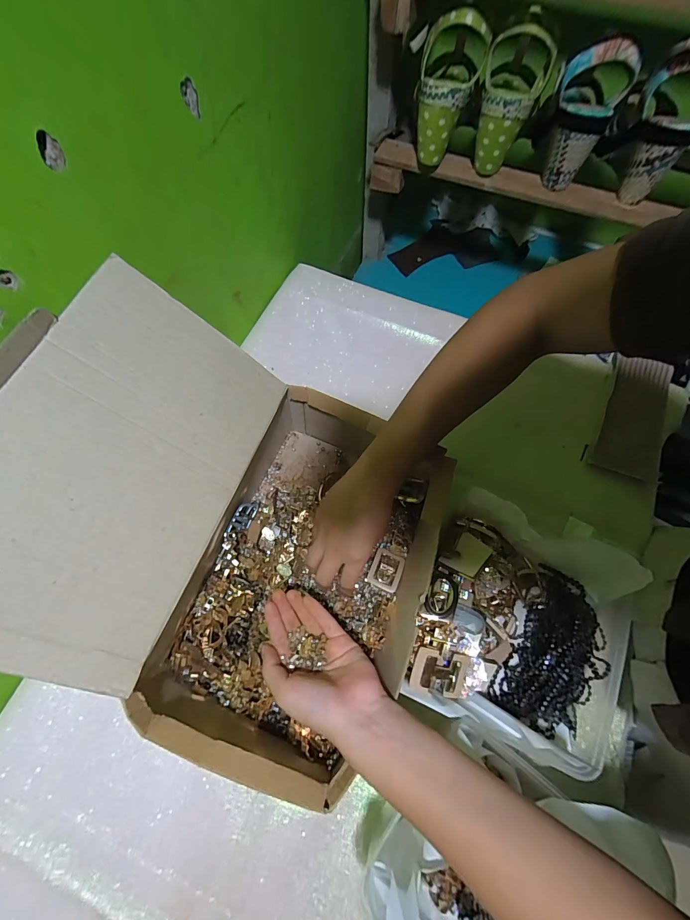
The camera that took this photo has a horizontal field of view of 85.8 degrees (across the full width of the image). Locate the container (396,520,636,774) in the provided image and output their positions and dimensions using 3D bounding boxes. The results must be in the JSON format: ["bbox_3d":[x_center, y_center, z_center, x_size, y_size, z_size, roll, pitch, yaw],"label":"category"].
[{"bbox_3d":[0.177,0.177,0.389,0.208,0.076,0.182,22,70,6],"label":"container"}]

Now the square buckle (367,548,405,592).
[{"bbox_3d":[0.048,0.127,0.429,0.035,0.007,0.044,22,70,6],"label":"square buckle"}]

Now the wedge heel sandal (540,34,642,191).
[{"bbox_3d":[0.290,-0.430,0.468,0.079,0.136,0.056,29,70,11],"label":"wedge heel sandal"}]

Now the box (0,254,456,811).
[{"bbox_3d":[-0.103,0.063,0.342,0.337,0.231,0.328,21,70,6],"label":"box"}]

